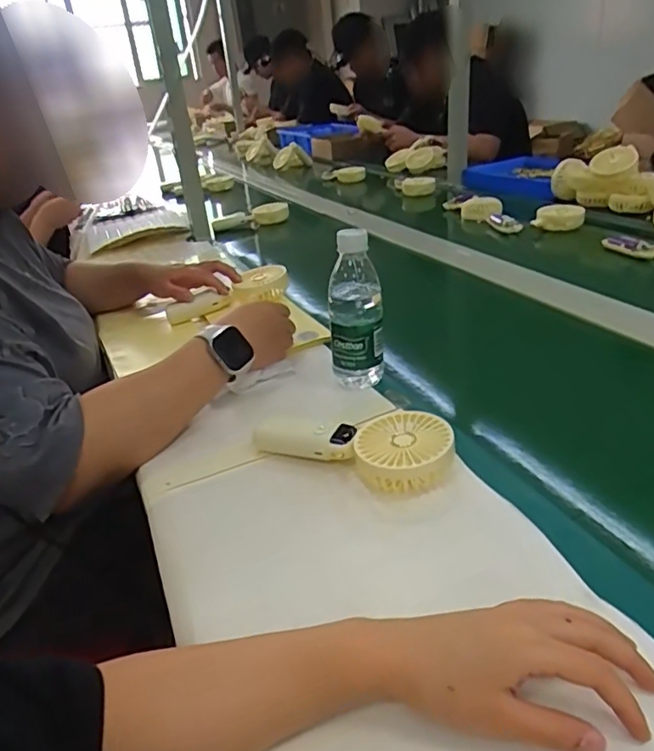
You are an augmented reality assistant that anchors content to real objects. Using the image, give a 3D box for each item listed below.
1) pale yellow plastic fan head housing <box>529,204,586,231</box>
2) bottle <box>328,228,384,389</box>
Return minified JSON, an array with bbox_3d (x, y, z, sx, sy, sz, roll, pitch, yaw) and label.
[{"bbox_3d":[0.471,-0.326,1.184,0.100,0.041,0.042,7,32,22],"label":"pale yellow plastic fan head housing"},{"bbox_3d":[0.032,-0.071,0.657,0.059,0.174,0.059,-5,30,3],"label":"bottle"}]

